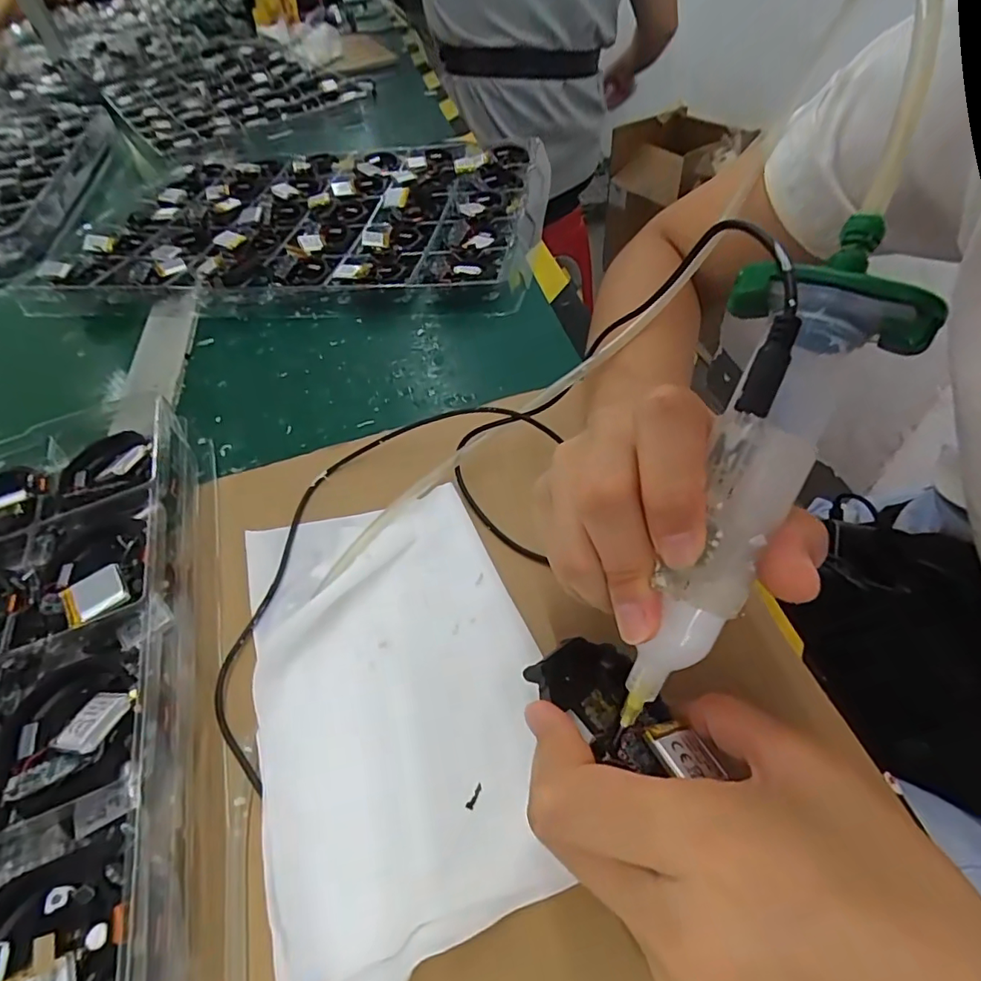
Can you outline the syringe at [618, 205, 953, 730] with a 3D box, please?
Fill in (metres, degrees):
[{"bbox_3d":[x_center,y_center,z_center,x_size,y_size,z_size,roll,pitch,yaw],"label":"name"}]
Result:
[{"bbox_3d":[0.072,-0.005,0.144,0.045,0.020,0.143,24,94,24],"label":"syringe"}]

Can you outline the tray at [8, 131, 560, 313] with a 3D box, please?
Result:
[{"bbox_3d":[-0.182,-0.270,0.516,0.455,0.024,0.294,4,51,9],"label":"tray"}]

